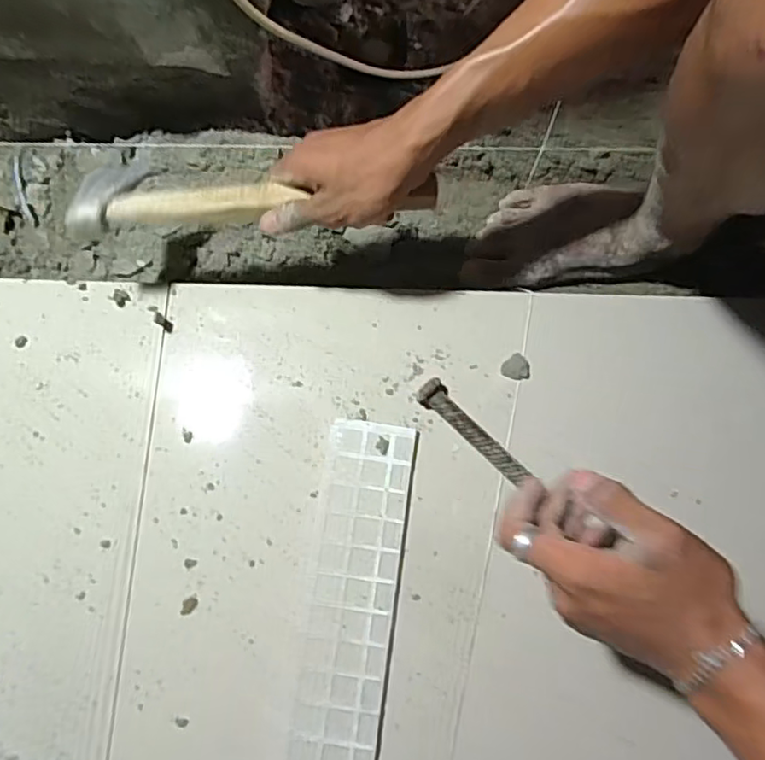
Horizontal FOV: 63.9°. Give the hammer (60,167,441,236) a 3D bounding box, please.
[{"bbox_3d":[-0.103,-0.147,0.500,0.291,0.026,0.072,0,76,1],"label":"hammer"}]

